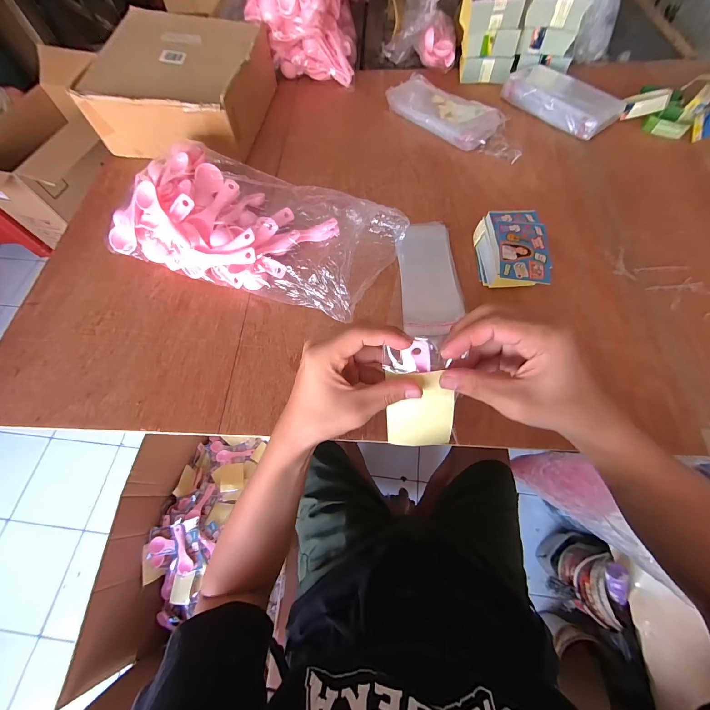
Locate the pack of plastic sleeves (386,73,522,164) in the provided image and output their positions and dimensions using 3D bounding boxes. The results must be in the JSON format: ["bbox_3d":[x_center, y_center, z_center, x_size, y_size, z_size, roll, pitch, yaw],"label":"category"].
[{"bbox_3d":[0.182,-0.434,0.546,0.085,0.029,0.279,-39,69,-14],"label":"pack of plastic sleeves"}]

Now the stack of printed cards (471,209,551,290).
[{"bbox_3d":[0.210,-0.132,0.404,0.070,0.058,0.117,0,65,4],"label":"stack of printed cards"}]

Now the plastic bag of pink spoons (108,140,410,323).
[{"bbox_3d":[-0.143,-0.188,0.424,0.392,0.093,0.204,20,68,12],"label":"plastic bag of pink spoons"}]

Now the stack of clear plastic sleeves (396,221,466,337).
[{"bbox_3d":[0.104,-0.112,0.422,0.079,0.011,0.189,-2,65,2],"label":"stack of clear plastic sleeves"}]

